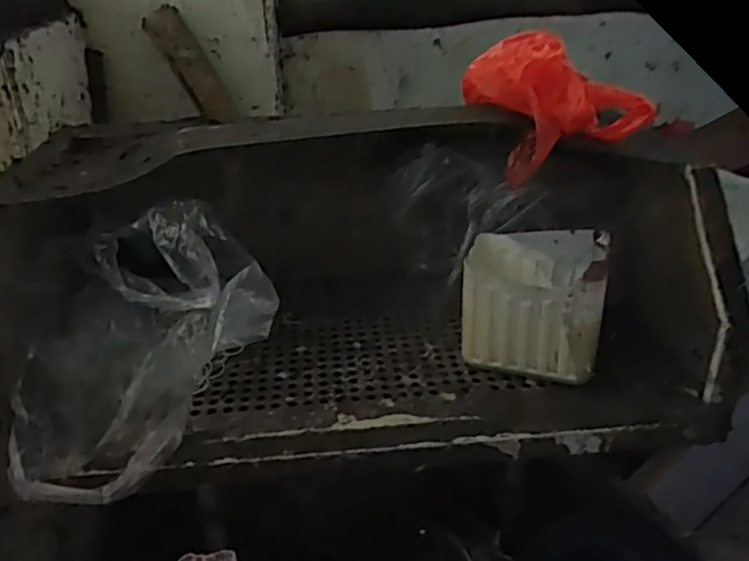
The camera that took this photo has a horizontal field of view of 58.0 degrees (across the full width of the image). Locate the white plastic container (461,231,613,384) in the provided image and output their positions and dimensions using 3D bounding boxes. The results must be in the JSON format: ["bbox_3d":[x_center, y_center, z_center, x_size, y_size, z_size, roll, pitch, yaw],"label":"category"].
[{"bbox_3d":[0.226,0.032,0.973,0.189,0.166,0.134,6,29,14],"label":"white plastic container"}]

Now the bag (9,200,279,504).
[{"bbox_3d":[-0.295,0.088,0.872,0.334,0.246,0.281,-8,29,-13],"label":"bag"}]

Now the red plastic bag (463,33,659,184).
[{"bbox_3d":[0.260,-0.271,1.015,0.184,0.153,0.244,-7,28,-11],"label":"red plastic bag"}]

